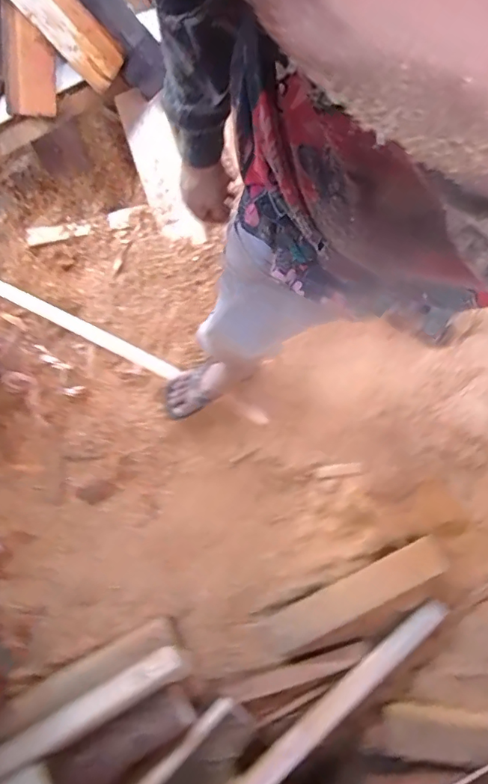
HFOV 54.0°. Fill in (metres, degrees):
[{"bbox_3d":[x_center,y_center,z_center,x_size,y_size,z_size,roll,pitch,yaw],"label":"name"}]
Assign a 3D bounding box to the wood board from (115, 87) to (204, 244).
[{"bbox_3d":[-0.224,-0.604,1.301,0.121,0.034,0.400,-20,101,-3],"label":"wood board"}]

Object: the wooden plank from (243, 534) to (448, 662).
[{"bbox_3d":[0.239,0.492,1.125,0.486,0.022,0.106,-27,80,2],"label":"wooden plank"}]

